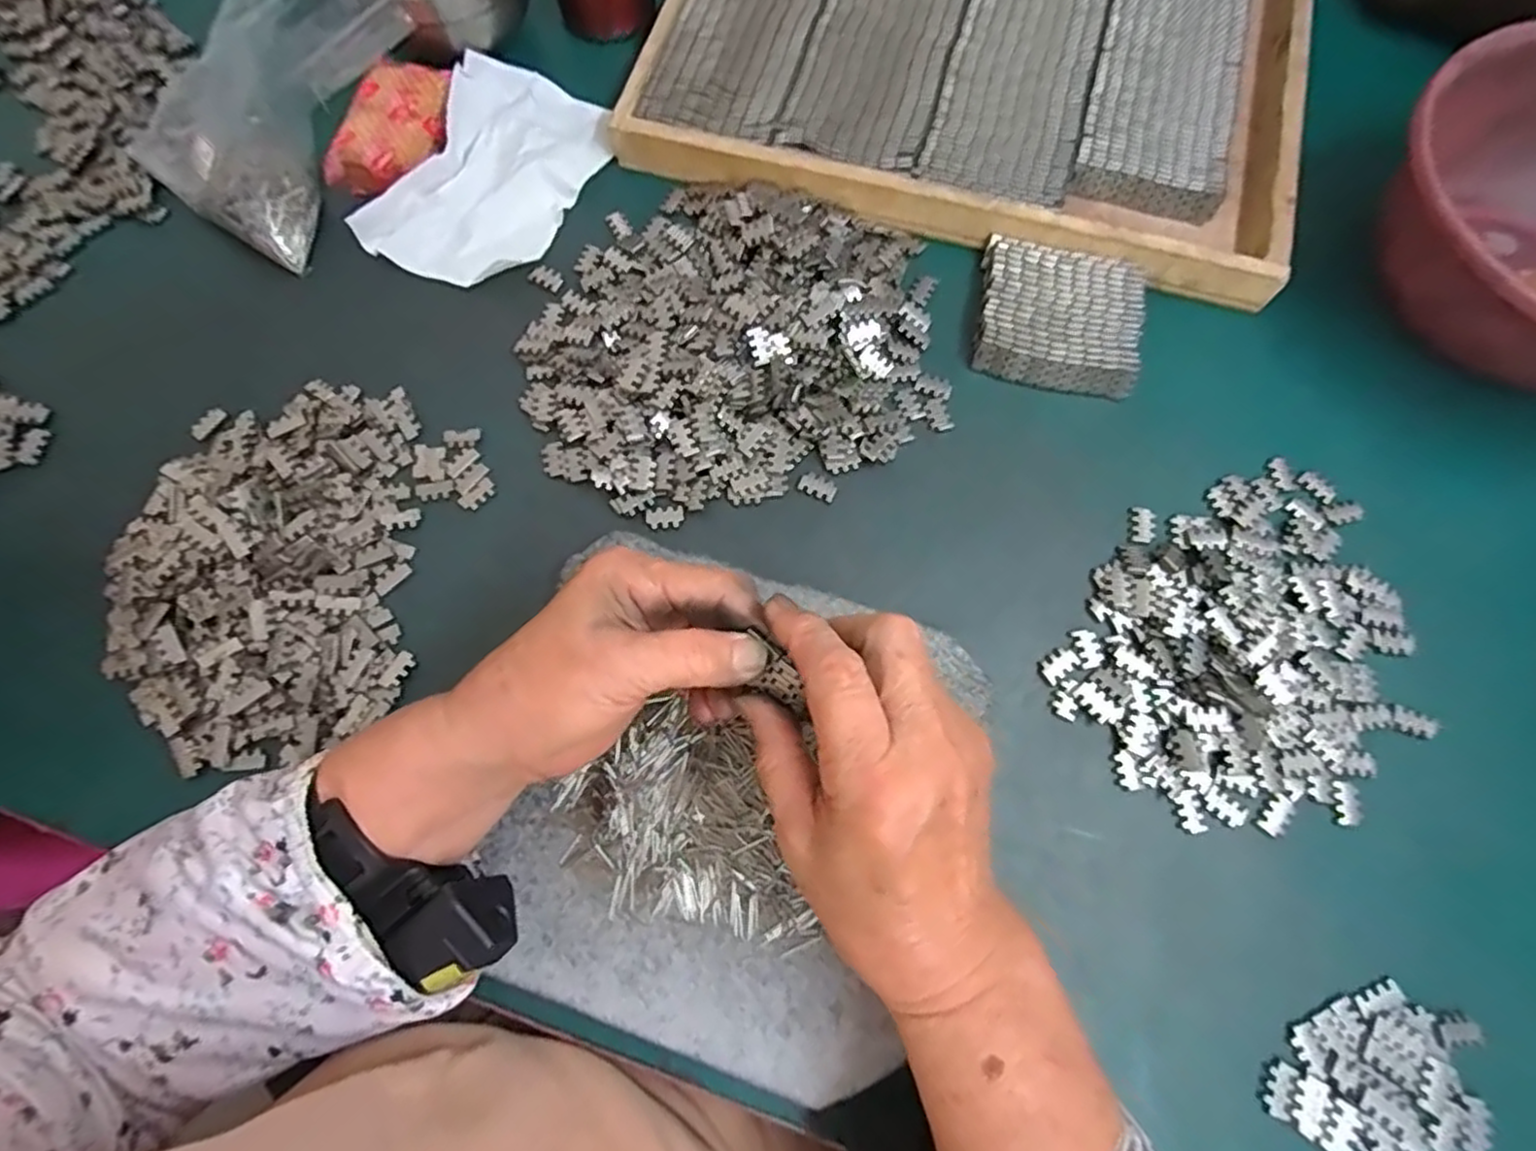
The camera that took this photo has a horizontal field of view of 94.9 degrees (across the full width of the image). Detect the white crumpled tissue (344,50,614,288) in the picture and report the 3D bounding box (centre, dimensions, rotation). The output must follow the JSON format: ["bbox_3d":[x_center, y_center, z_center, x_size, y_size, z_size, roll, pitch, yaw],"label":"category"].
[{"bbox_3d":[-0.162,-0.245,0.426,0.099,0.023,0.153,21,75,5],"label":"white crumpled tissue"}]

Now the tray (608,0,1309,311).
[{"bbox_3d":[0.148,-0.386,0.464,0.390,0.025,0.383,15,75,3],"label":"tray"}]

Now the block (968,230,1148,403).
[{"bbox_3d":[0.166,-0.148,0.402,0.088,0.016,0.082,12,75,2],"label":"block"}]

